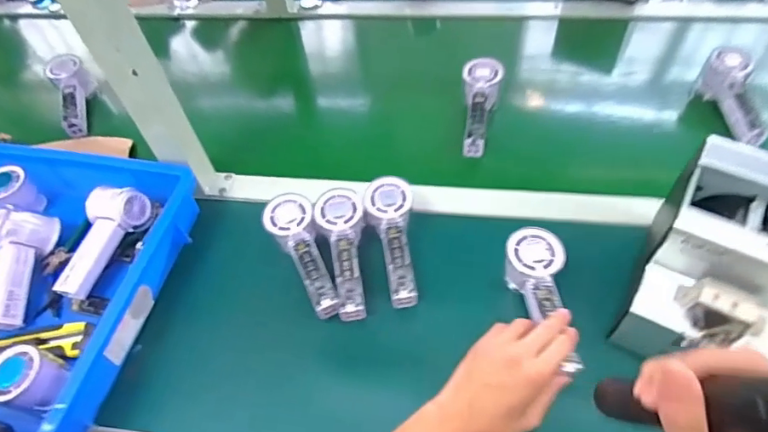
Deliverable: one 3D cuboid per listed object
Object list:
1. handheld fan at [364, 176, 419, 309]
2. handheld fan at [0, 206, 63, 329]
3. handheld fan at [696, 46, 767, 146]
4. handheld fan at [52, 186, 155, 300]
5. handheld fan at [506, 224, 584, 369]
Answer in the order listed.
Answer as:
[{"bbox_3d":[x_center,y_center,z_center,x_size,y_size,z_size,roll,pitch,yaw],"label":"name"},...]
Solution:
[{"bbox_3d":[0.010,0.026,0.563,0.053,0.031,0.155,-8,67,0],"label":"handheld fan"},{"bbox_3d":[-0.439,0.061,0.582,0.056,0.049,0.141,-3,69,3],"label":"handheld fan"},{"bbox_3d":[0.476,-0.161,0.672,0.054,0.060,0.146,5,53,9],"label":"handheld fan"},{"bbox_3d":[-0.336,0.027,0.585,0.069,0.046,0.137,3,53,8],"label":"handheld fan"},{"bbox_3d":[0.164,0.083,0.507,0.062,0.031,0.148,-8,71,0],"label":"handheld fan"}]

